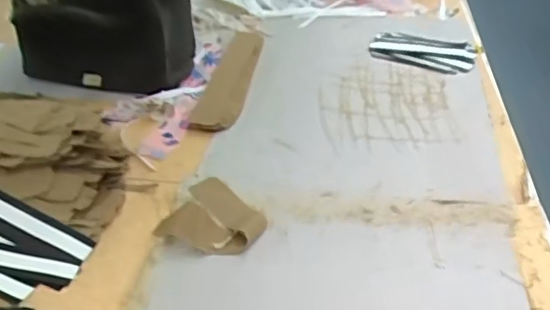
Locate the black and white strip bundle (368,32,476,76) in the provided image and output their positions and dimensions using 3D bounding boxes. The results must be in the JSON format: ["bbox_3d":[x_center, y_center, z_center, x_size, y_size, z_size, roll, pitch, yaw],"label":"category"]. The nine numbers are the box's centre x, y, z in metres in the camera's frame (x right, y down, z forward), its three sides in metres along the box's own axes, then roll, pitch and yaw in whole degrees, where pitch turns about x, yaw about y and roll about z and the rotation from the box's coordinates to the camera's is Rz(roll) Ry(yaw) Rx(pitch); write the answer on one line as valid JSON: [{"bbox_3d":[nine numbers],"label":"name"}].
[{"bbox_3d":[0.234,-0.163,0.922,0.162,0.012,0.100,11,39,12],"label":"black and white strip bundle"}]

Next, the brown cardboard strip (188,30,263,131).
[{"bbox_3d":[-0.064,-0.120,0.854,0.058,0.008,0.280,6,38,5],"label":"brown cardboard strip"}]

